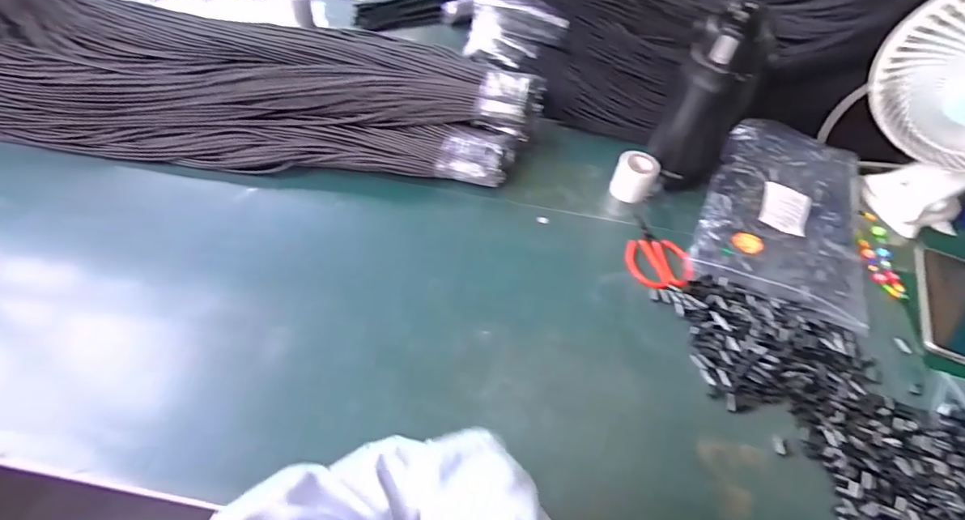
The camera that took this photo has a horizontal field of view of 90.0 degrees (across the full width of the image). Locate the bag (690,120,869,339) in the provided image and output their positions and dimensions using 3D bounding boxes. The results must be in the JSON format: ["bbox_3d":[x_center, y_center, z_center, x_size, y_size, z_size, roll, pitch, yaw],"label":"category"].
[{"bbox_3d":[0.403,-0.066,0.630,0.204,0.046,0.270,22,56,10],"label":"bag"}]

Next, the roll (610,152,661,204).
[{"bbox_3d":[0.204,-0.112,0.648,0.053,0.048,0.049,2,55,-3],"label":"roll"}]

